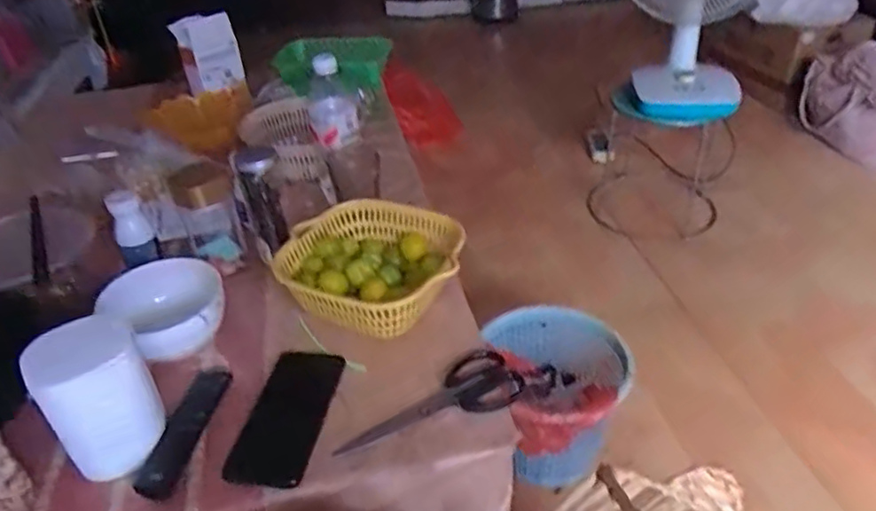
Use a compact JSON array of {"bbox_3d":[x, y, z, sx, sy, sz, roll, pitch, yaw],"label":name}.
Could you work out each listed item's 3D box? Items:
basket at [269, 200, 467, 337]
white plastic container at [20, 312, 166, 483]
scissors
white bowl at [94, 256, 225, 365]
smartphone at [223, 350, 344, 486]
[{"bbox_3d":[-0.078,0.019,0.775,0.212,0.078,0.200,6,37,13],"label":"basket"},{"bbox_3d":[-0.319,0.133,0.594,0.088,0.121,0.084,-31,44,-33],"label":"white plastic container"},{"bbox_3d":[-0.009,0.147,0.649,0.196,0.010,0.070,-17,38,-17],"label":"scissors"},{"bbox_3d":[-0.318,0.066,0.745,0.130,0.065,0.141,-2,36,2],"label":"white bowl"},{"bbox_3d":[-0.152,0.158,0.642,0.075,0.008,0.159,3,36,10],"label":"smartphone"}]

